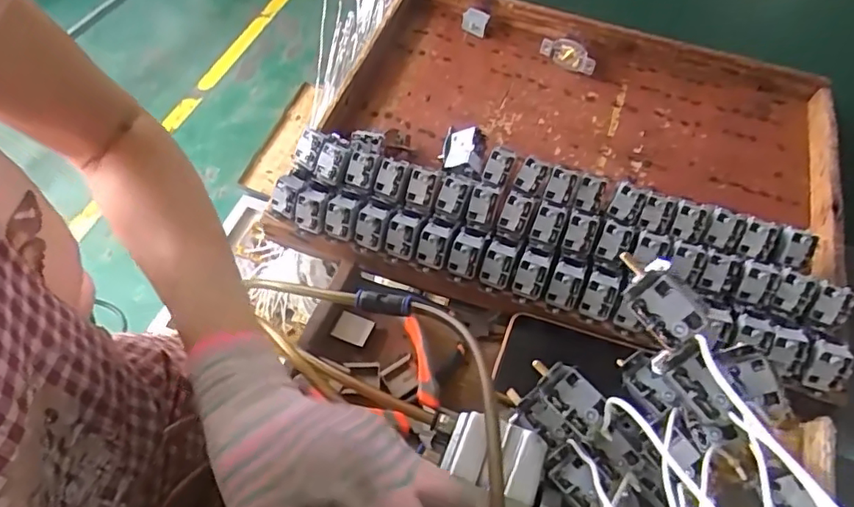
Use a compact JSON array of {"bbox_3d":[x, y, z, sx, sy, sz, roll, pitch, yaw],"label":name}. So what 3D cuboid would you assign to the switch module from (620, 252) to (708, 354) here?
[{"bbox_3d":[0.112,0.021,0.280,0.027,0.019,0.048,-39,75,24],"label":"switch module"}]

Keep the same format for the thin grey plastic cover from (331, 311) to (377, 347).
[{"bbox_3d":[-0.063,0.063,0.490,0.032,0.005,0.025,16,56,14],"label":"thin grey plastic cover"}]

